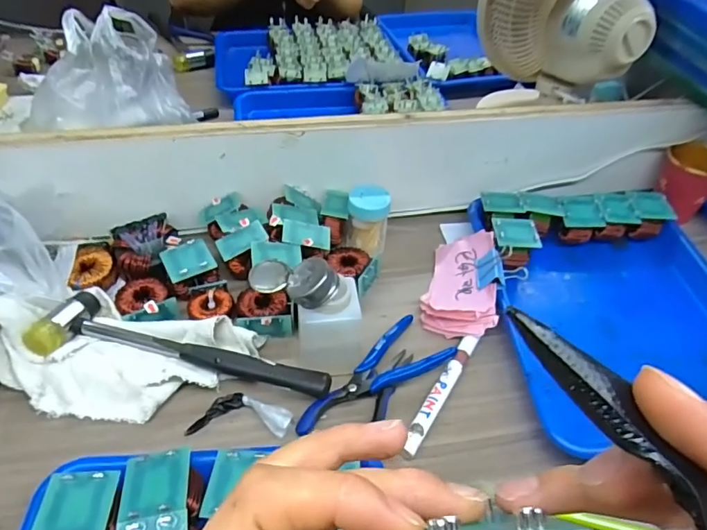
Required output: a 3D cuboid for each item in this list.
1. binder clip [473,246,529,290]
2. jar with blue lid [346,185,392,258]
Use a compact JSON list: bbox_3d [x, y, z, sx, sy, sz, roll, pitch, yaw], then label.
[{"bbox_3d":[0.153,0.004,0.507,0.049,0.024,0.041,6,45,2],"label":"binder clip"},{"bbox_3d":[0.015,-0.047,0.562,0.044,0.078,0.036,0,45,-4],"label":"jar with blue lid"}]

